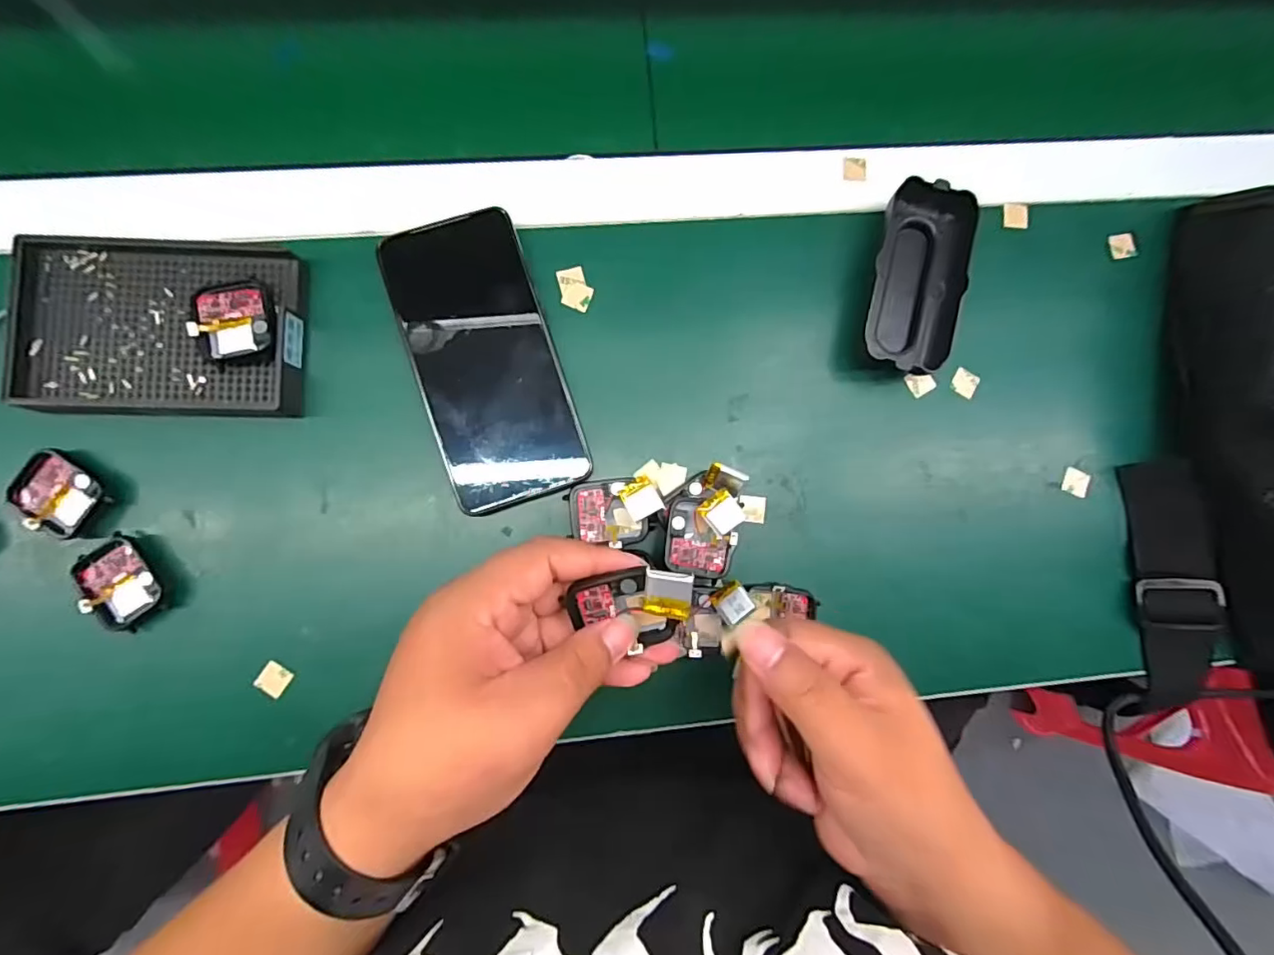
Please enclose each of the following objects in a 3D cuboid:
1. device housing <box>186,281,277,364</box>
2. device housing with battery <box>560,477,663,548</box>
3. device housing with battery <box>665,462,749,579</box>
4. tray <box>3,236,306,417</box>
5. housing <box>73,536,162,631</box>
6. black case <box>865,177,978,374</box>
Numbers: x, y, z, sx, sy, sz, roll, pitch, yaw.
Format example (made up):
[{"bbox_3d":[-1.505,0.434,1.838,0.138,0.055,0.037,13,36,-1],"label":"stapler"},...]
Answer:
[{"bbox_3d":[-0.213,-0.082,0.292,0.038,0.008,0.043,-15,87,-5],"label":"device housing"},{"bbox_3d":[-0.012,0.019,0.314,0.050,0.016,0.036,-4,86,-4],"label":"device housing with battery"},{"bbox_3d":[0.037,0.024,0.312,0.037,0.027,0.060,11,85,-3],"label":"device housing with battery"},{"bbox_3d":[-0.255,-0.081,0.303,0.137,0.025,0.094,1,85,-4],"label":"tray"},{"bbox_3d":[-0.275,0.057,0.297,0.035,0.013,0.043,-36,89,-6],"label":"housing"},{"bbox_3d":[0.168,-0.116,0.333,0.048,0.028,0.113,8,85,-3],"label":"black case"}]

